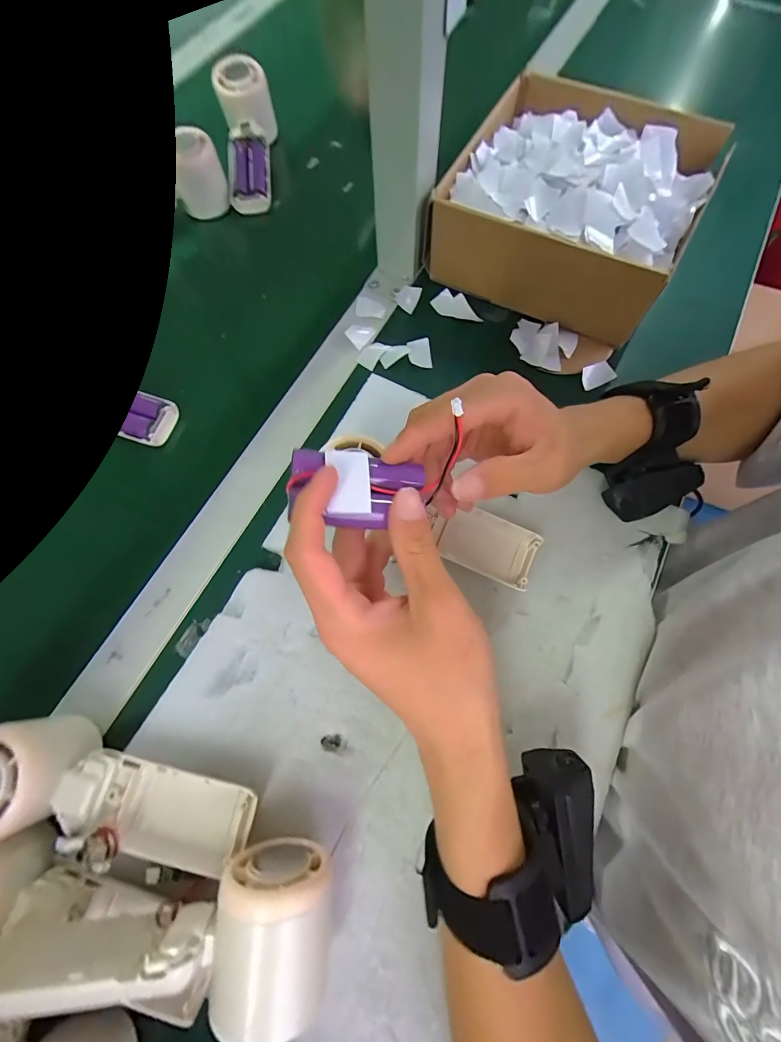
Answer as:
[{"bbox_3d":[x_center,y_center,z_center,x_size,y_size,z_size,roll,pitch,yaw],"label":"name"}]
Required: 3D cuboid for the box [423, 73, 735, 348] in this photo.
[{"bbox_3d":[0.169,-0.299,0.358,0.214,0.088,0.238,23,73,9],"label":"box"}]

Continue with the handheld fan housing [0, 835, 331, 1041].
[{"bbox_3d":[-0.114,0.219,0.188,0.172,0.065,0.062,-12,71,-3],"label":"handheld fan housing"}]

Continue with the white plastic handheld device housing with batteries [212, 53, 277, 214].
[{"bbox_3d":[-0.163,-0.431,0.429,0.059,0.050,0.167,-4,87,0],"label":"white plastic handheld device housing with batteries"}]

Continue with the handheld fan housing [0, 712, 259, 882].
[{"bbox_3d":[-0.163,0.162,0.215,0.163,0.051,0.057,14,71,6],"label":"handheld fan housing"}]

